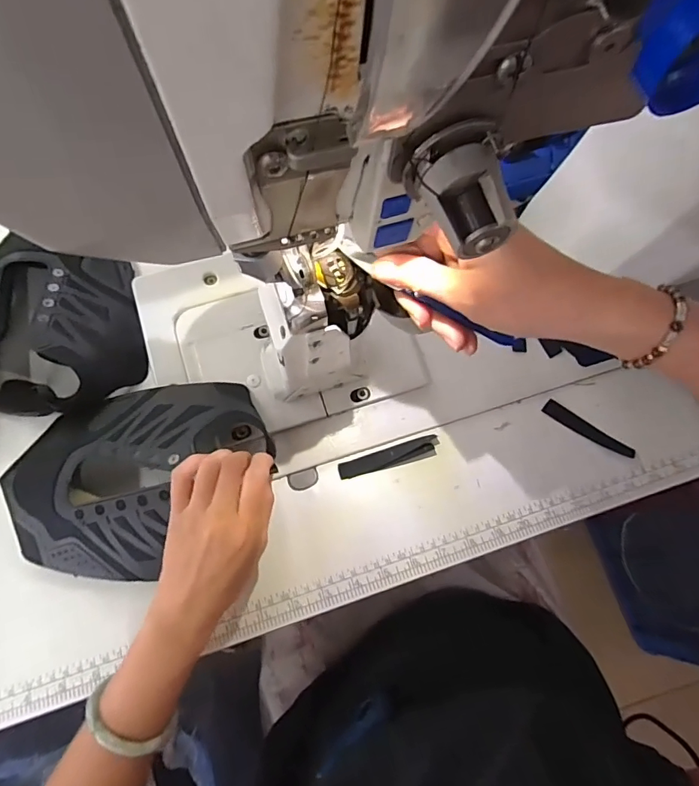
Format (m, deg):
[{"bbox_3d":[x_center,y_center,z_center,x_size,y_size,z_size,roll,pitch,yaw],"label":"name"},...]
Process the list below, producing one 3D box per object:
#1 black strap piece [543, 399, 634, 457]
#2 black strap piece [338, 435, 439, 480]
[{"bbox_3d":[0.220,0.035,0.426,0.086,0.005,0.016,36,75,10],"label":"black strap piece"},{"bbox_3d":[0.037,0.058,0.419,0.093,0.007,0.018,-15,82,-5],"label":"black strap piece"}]

